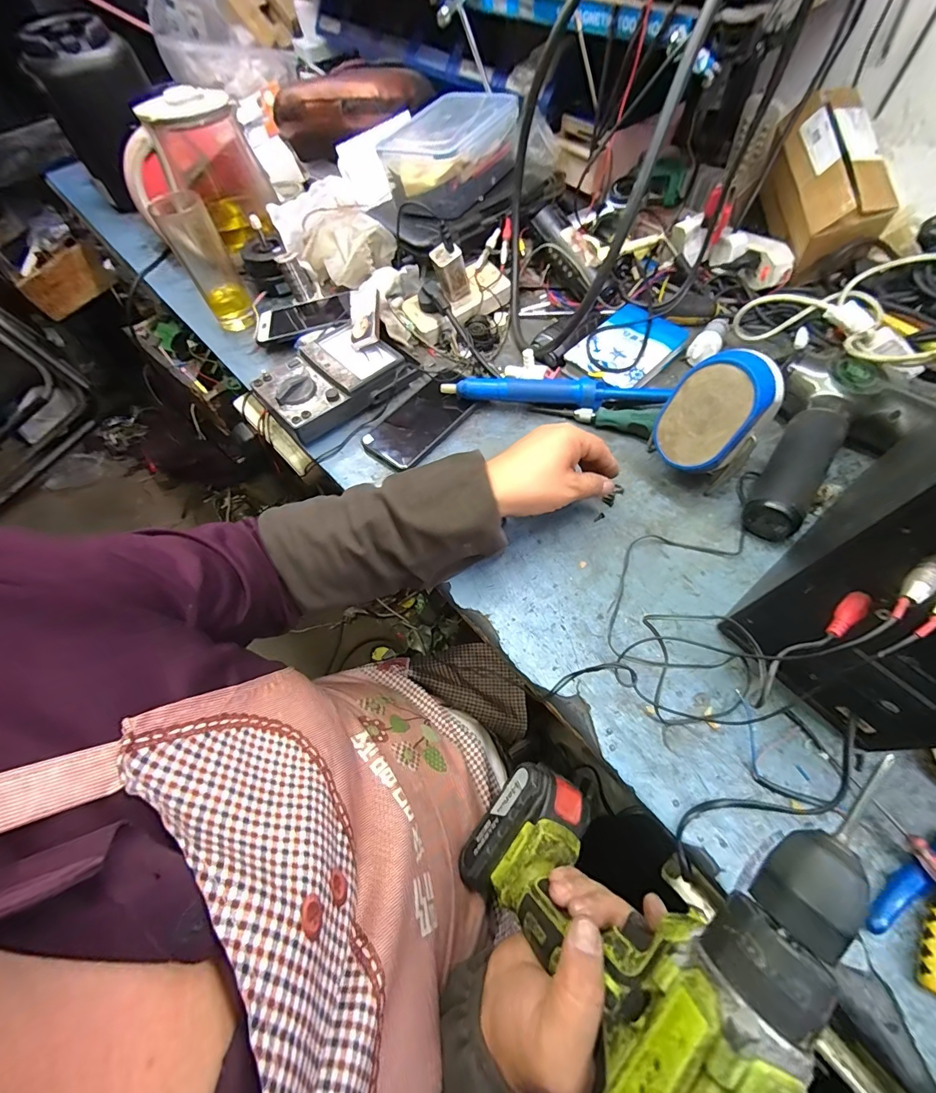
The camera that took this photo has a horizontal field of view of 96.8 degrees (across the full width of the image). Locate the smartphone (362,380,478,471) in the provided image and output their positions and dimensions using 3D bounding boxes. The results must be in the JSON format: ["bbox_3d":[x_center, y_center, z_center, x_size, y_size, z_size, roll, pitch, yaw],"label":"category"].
[{"bbox_3d":[-0.061,-0.152,0.513,0.081,0.015,0.132,35,69,20],"label":"smartphone"}]

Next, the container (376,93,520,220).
[{"bbox_3d":[-0.023,-0.576,0.608,0.142,0.075,0.192,24,65,15],"label":"container"}]

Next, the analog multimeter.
[{"bbox_3d":[-0.173,-0.214,0.533,0.168,0.044,0.119,-37,66,-16],"label":"analog multimeter"}]

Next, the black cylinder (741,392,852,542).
[{"bbox_3d":[0.339,-0.085,0.426,0.048,0.047,0.166,33,68,19],"label":"black cylinder"}]

